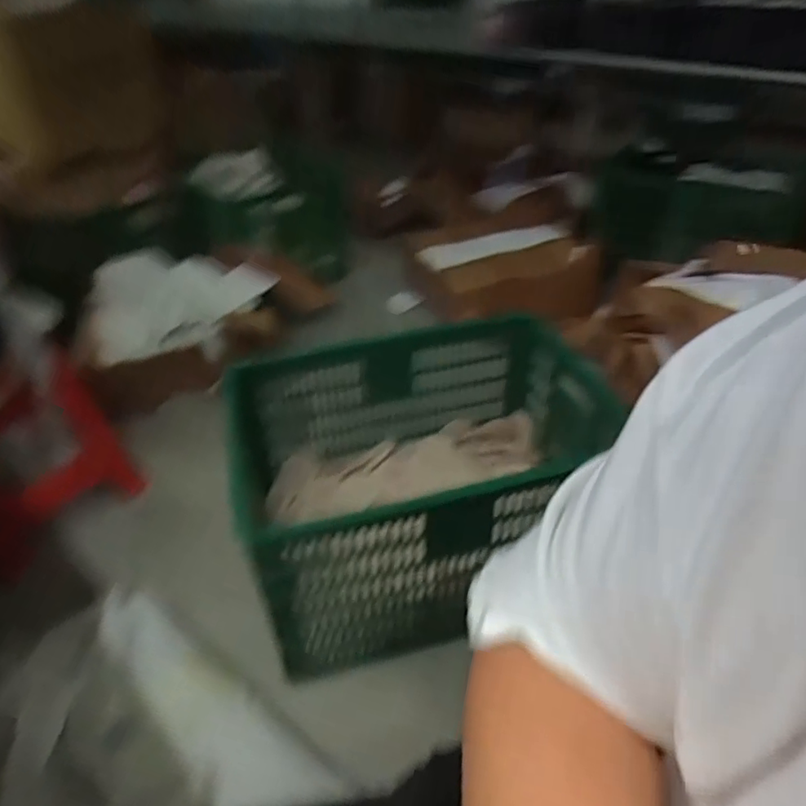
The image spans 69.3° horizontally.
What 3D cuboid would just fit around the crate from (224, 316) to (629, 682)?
[{"bbox_3d":[0.044,0.141,1.154,0.681,0.382,0.467,-12,39,-13],"label":"crate"}]

